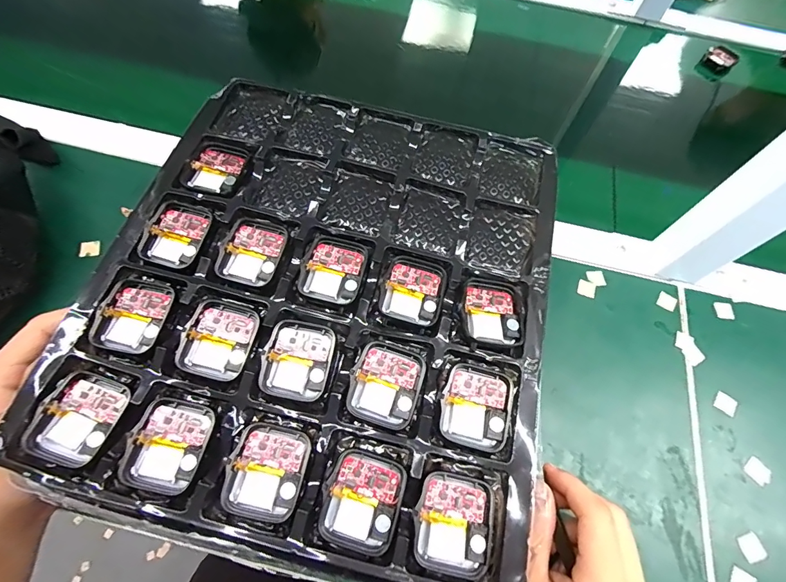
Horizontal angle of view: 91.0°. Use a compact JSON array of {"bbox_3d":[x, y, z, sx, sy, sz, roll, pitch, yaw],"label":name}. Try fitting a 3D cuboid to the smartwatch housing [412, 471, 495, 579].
[{"bbox_3d":[0.030,0.114,0.191,0.036,0.005,0.041,12,63,2],"label":"smartwatch housing"}]

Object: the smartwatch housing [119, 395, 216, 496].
[{"bbox_3d":[-0.113,0.077,0.194,0.035,0.006,0.043,15,63,4],"label":"smartwatch housing"}]

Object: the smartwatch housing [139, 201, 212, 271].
[{"bbox_3d":[-0.136,-0.036,0.244,0.036,0.008,0.043,13,63,2],"label":"smartwatch housing"}]

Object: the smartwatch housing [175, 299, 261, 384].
[{"bbox_3d":[-0.097,0.027,0.219,0.035,0.009,0.043,16,63,4],"label":"smartwatch housing"}]

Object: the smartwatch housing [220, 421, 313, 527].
[{"bbox_3d":[-0.063,0.092,0.196,0.036,0.011,0.044,16,63,4],"label":"smartwatch housing"}]

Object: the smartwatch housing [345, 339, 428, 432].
[{"bbox_3d":[-0.003,0.051,0.212,0.037,0.007,0.043,20,64,6],"label":"smartwatch housing"}]

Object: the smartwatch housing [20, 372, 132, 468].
[{"bbox_3d":[-0.159,0.066,0.199,0.036,0.015,0.043,10,63,1],"label":"smartwatch housing"}]

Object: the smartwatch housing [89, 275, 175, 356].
[{"bbox_3d":[-0.147,0.014,0.223,0.035,0.011,0.044,13,63,2],"label":"smartwatch housing"}]

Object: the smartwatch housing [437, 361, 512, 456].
[{"bbox_3d":[0.046,0.062,0.211,0.036,0.007,0.043,15,63,3],"label":"smartwatch housing"}]

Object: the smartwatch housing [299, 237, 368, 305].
[{"bbox_3d":[-0.036,-0.014,0.240,0.037,0.007,0.042,15,63,3],"label":"smartwatch housing"}]

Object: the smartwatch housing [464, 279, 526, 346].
[{"bbox_3d":[0.061,0.013,0.233,0.036,0.008,0.040,8,63,0],"label":"smartwatch housing"}]

